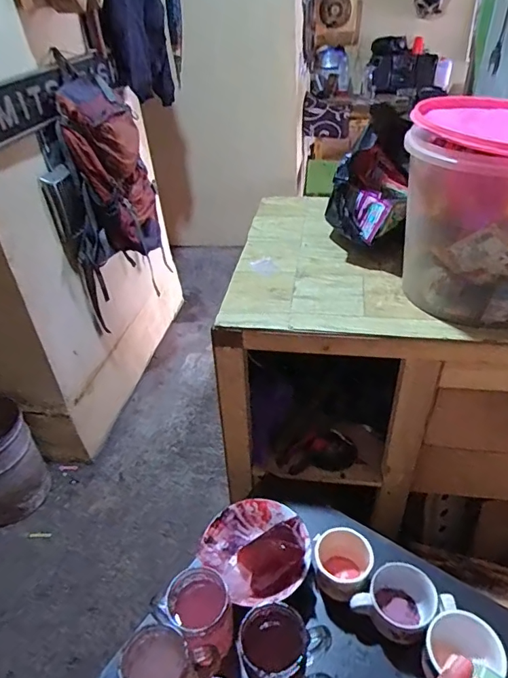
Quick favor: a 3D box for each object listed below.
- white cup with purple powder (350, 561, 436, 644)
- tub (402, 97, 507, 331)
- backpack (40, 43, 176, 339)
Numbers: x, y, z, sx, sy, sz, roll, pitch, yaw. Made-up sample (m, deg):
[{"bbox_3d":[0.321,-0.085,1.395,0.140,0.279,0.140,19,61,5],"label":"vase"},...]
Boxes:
[{"bbox_3d":[0.191,0.353,0.627,0.086,0.071,0.082,-3,38,3],"label":"white cup with purple powder"},{"bbox_3d":[0.355,-0.194,0.685,0.227,0.246,0.284,16,43,25],"label":"tub"},{"bbox_3d":[-0.532,-0.530,1.754,0.269,0.756,0.481,-2,38,4],"label":"backpack"}]

